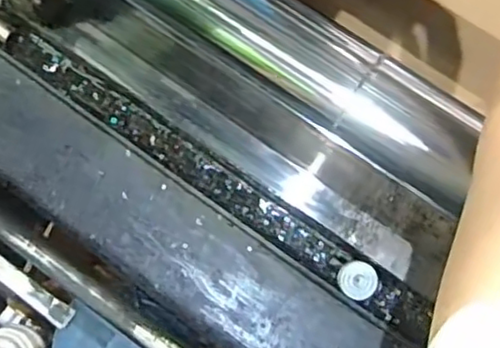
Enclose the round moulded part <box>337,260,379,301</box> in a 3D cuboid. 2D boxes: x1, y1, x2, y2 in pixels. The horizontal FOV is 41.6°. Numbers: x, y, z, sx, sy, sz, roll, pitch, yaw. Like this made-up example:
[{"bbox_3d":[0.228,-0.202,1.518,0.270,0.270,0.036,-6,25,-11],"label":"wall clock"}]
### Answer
[{"bbox_3d":[0.084,0.082,0.510,0.029,0.004,0.030,-4,75,14],"label":"round moulded part"}]

